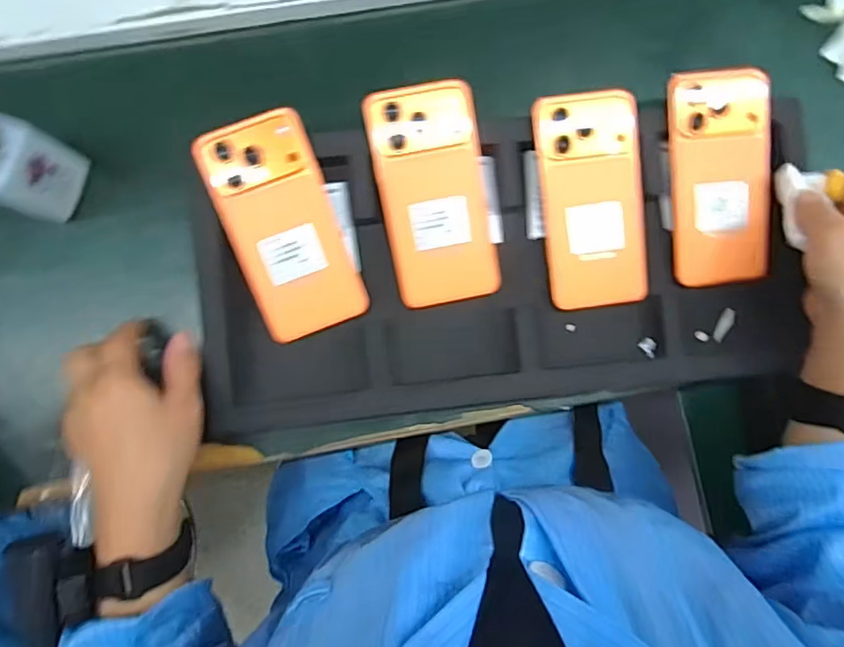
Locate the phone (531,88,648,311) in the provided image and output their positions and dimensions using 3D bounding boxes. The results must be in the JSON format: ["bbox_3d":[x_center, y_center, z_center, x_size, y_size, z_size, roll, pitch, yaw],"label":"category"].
[{"bbox_3d":[0.133,-0.095,0.438,0.079,0.005,0.161,-9,99,-3],"label":"phone"}]

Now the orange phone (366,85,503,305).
[{"bbox_3d":[0.010,-0.097,0.428,0.081,0.006,0.160,-12,100,-5],"label":"orange phone"}]

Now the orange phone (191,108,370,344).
[{"bbox_3d":[-0.103,-0.072,0.421,0.080,0.010,0.160,-21,99,-8],"label":"orange phone"}]

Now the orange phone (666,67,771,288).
[{"bbox_3d":[0.237,-0.113,0.445,0.080,0.008,0.163,-7,99,-3],"label":"orange phone"}]

